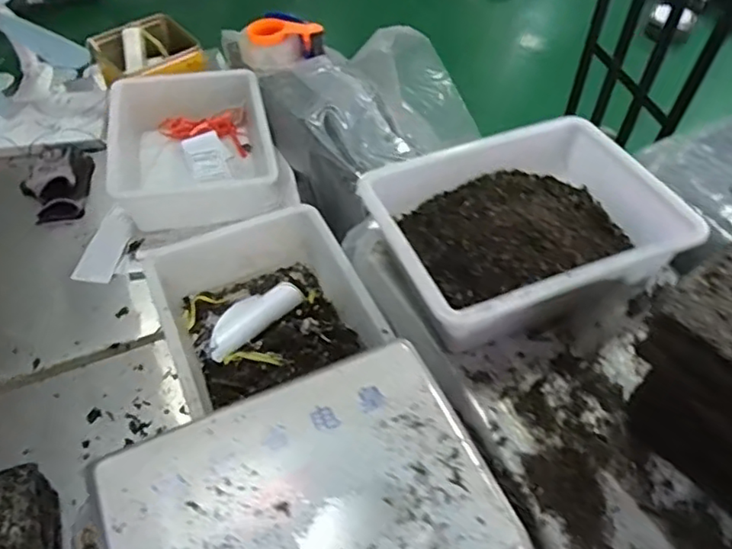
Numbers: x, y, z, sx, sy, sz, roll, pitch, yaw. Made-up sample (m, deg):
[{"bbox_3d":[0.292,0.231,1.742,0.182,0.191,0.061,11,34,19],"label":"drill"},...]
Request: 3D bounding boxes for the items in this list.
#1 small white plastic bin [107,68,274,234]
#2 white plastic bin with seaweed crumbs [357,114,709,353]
[{"bbox_3d":[-0.335,-0.255,1.178,0.288,0.109,0.353,-11,51,-10],"label":"small white plastic bin"},{"bbox_3d":[0.197,-0.068,0.809,0.354,0.098,0.282,-18,52,-14],"label":"white plastic bin with seaweed crumbs"}]

